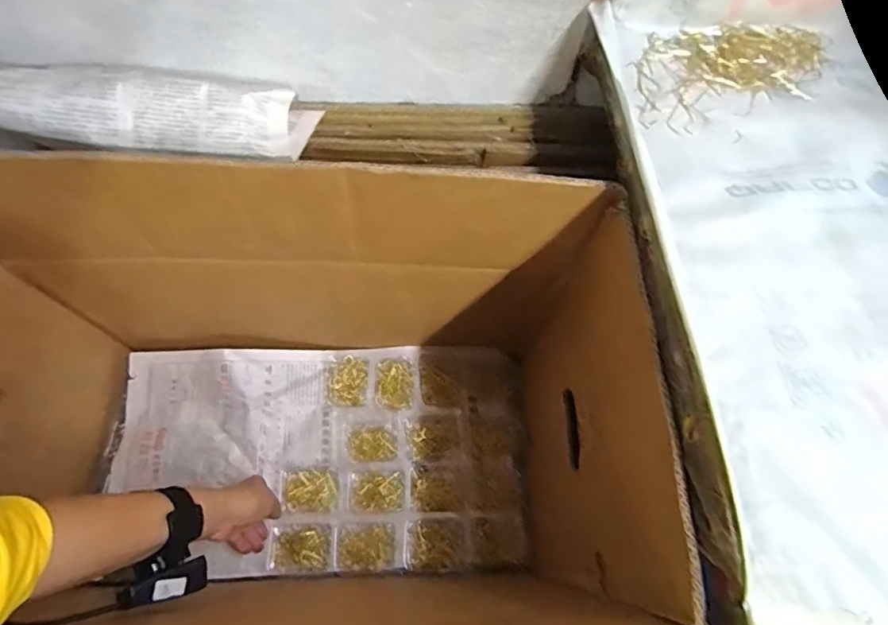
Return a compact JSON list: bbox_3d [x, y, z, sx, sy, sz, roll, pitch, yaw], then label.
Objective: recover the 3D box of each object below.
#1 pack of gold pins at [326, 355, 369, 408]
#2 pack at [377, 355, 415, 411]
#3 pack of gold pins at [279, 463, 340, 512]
[{"bbox_3d":[-0.141,0.099,0.731,0.057,0.015,0.074,1,67,-2],"label":"pack of gold pins"},{"bbox_3d":[-0.071,0.104,0.729,0.054,0.007,0.078,-2,68,-3],"label":"pack"},{"bbox_3d":[-0.181,0.240,0.676,0.078,0.013,0.059,-5,68,-5],"label":"pack of gold pins"}]

